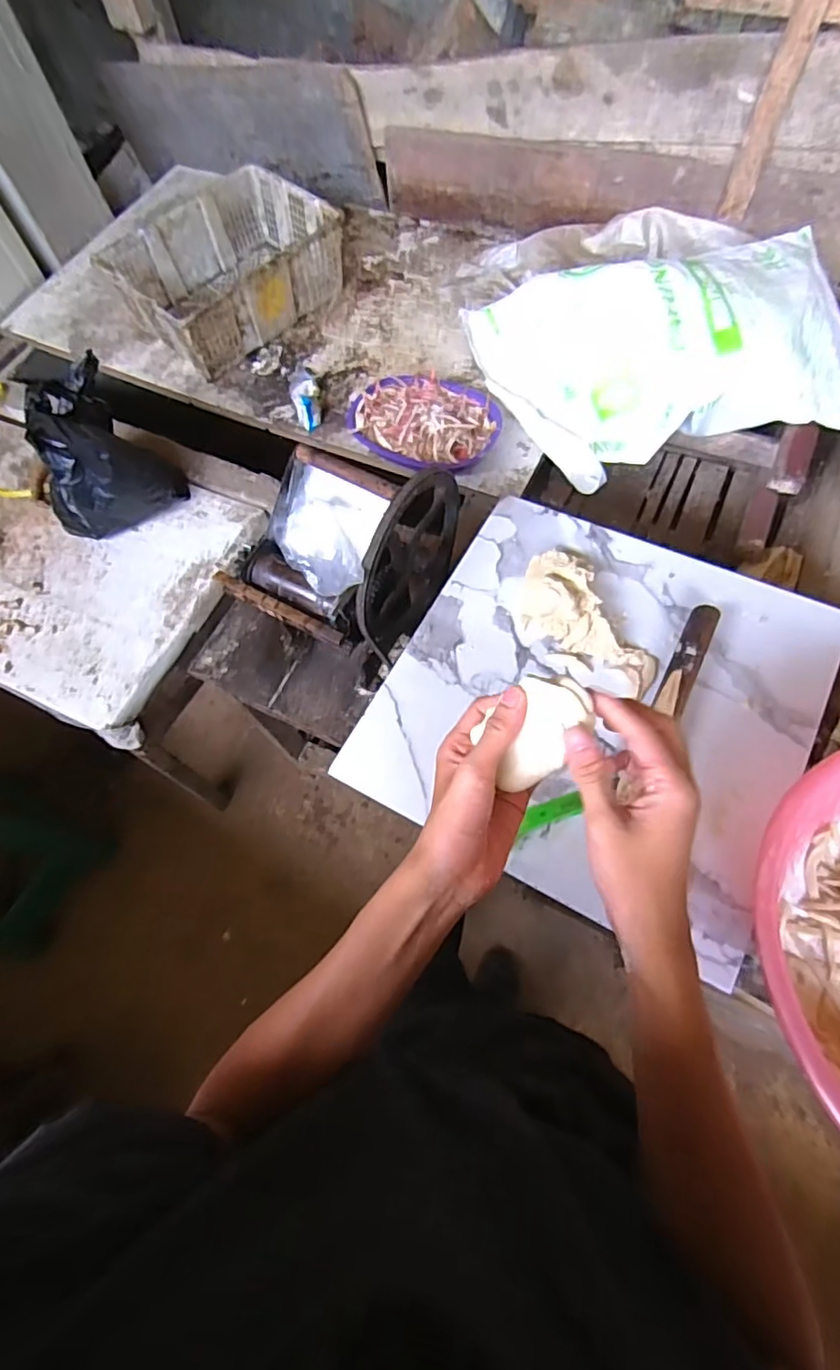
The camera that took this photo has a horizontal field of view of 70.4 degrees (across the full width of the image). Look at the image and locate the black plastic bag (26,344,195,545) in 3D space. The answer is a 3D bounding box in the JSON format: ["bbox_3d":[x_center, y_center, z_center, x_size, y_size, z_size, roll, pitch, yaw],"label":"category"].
[{"bbox_3d":[-0.627,-0.440,1.153,0.239,0.306,0.182,-40,67,-16],"label":"black plastic bag"}]

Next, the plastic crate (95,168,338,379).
[{"bbox_3d":[-0.464,-0.974,1.409,0.358,0.172,0.479,36,70,19],"label":"plastic crate"}]

